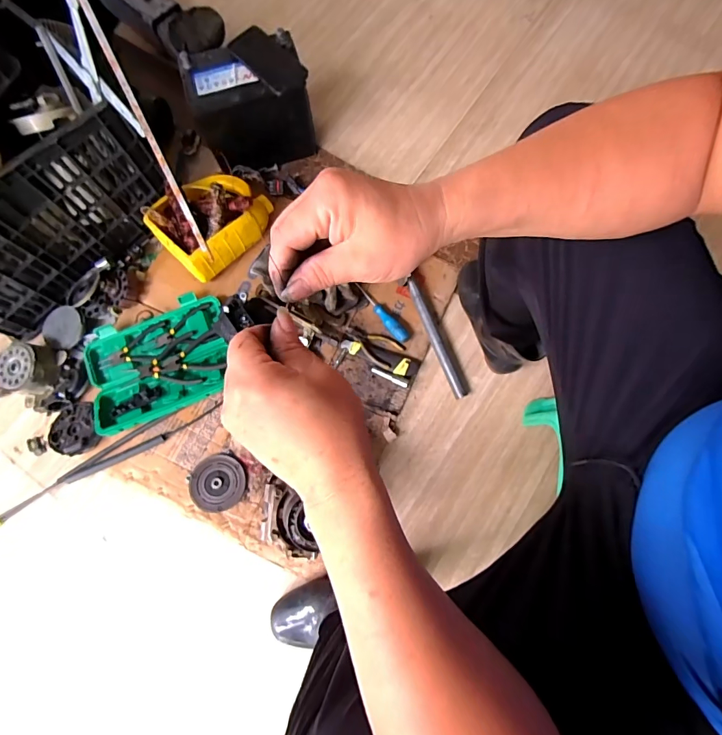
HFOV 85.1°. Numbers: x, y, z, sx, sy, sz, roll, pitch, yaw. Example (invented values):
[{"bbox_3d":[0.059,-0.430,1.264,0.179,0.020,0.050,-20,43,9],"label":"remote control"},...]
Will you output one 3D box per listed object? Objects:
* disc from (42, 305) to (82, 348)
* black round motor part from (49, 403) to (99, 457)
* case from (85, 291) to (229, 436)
[{"bbox_3d":[-0.654,-0.089,0.859,0.091,0.010,0.089,0,87,9],"label":"disc"},{"bbox_3d":[-0.588,0.128,0.800,0.102,0.023,0.100,0,75,0],"label":"black round motor part"},{"bbox_3d":[-0.419,-0.013,0.820,0.299,0.036,0.227,-20,76,-6],"label":"case"}]

